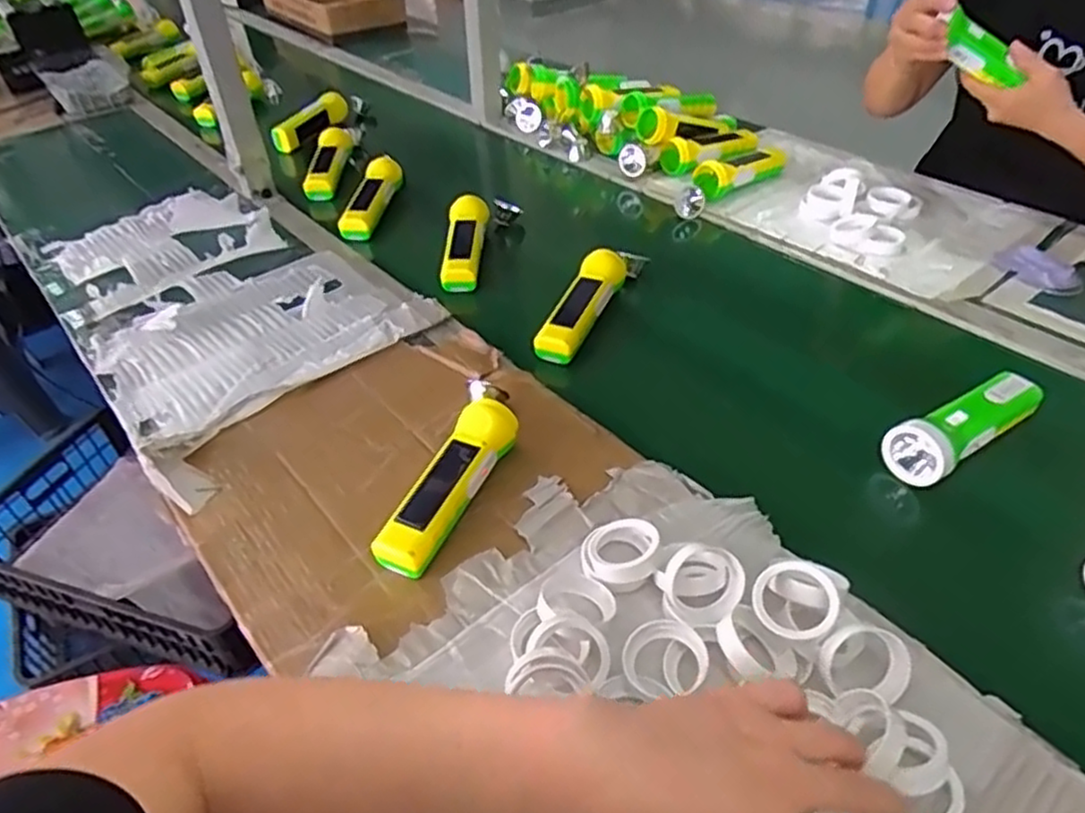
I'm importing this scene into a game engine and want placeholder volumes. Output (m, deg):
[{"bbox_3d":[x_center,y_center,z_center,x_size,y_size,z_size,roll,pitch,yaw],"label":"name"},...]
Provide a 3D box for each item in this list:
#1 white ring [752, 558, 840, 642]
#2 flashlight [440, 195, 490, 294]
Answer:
[{"bbox_3d":[0.166,0.127,0.466,0.052,0.009,0.051,-8,57,12],"label":"white ring"},{"bbox_3d":[-0.095,-0.201,0.868,0.047,0.047,0.142,8,52,-3],"label":"flashlight"}]

